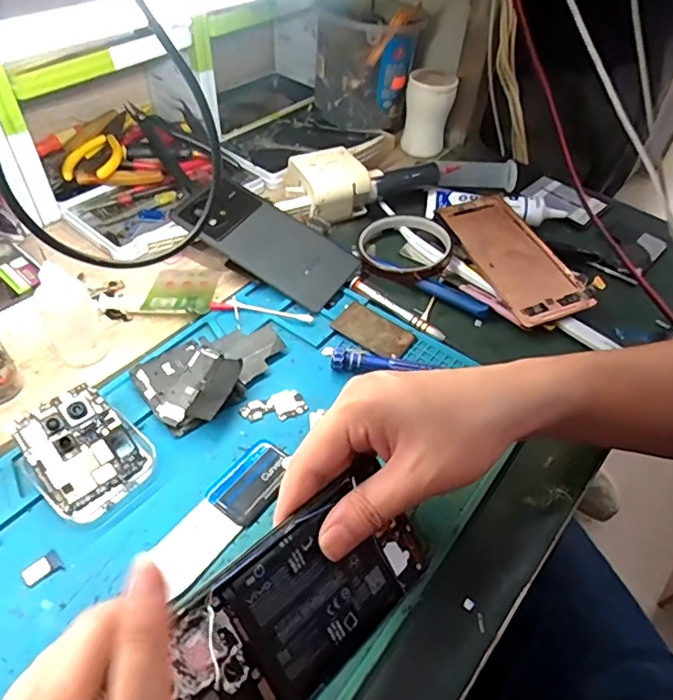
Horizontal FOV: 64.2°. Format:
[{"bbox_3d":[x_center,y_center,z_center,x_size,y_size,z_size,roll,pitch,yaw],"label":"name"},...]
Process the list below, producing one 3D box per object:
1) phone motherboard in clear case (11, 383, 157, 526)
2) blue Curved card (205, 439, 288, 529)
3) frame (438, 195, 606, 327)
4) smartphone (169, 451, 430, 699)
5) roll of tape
[{"bbox_3d":[-0.155,0.063,0.328,0.060,0.011,0.075,-36,84,-33],"label":"phone motherboard in clear case"},{"bbox_3d":[-0.051,0.081,0.335,0.036,0.004,0.053,31,52,21],"label":"blue Curved card"},{"bbox_3d":[0.158,-0.088,0.483,0.071,0.009,0.157,-18,55,-12],"label":"frame"},{"bbox_3d":[-0.015,0.116,0.251,0.141,0.008,0.073,-31,97,-35],"label":"smartphone"},{"bbox_3d":[0.063,-0.092,0.490,0.080,0.022,0.087,3,48,-3],"label":"roll of tape"}]

